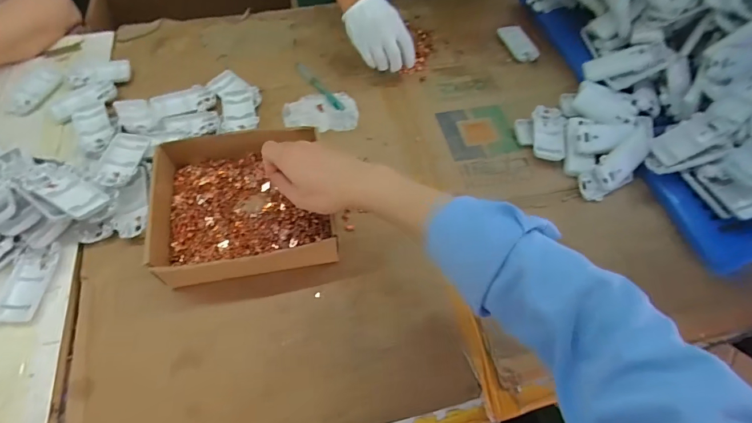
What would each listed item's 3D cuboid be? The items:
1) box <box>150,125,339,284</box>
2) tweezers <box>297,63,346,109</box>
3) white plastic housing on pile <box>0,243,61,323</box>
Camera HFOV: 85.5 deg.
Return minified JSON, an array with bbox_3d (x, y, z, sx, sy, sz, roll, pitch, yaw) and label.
[{"bbox_3d":[-0.165,-0.014,0.517,0.199,0.065,0.195,-8,62,-8],"label":"box"},{"bbox_3d":[-0.097,-0.212,0.688,0.017,0.004,0.128,-36,69,-21],"label":"tweezers"},{"bbox_3d":[-0.412,0.084,0.482,0.044,0.009,0.093,3,61,-3],"label":"white plastic housing on pile"}]

